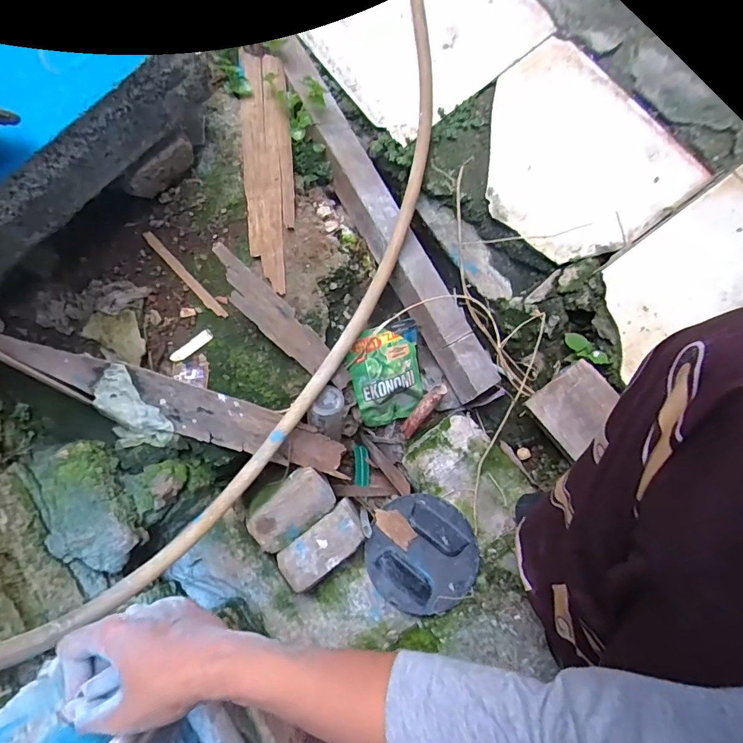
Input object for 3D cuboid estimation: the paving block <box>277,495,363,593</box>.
[{"bbox_3d":[-0.061,0.220,0.585,0.114,0.037,0.055,-38,81,-6],"label":"paving block"}]

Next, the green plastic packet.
[{"bbox_3d":[0.023,0.011,0.657,0.098,0.020,0.150,-17,118,-4],"label":"green plastic packet"}]

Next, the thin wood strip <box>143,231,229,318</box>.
[{"bbox_3d":[-0.245,-0.127,0.605,0.014,0.008,0.157,-43,82,-7],"label":"thin wood strip"}]

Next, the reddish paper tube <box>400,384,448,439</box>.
[{"bbox_3d":[0.075,0.059,0.679,0.023,0.026,0.102,39,125,7],"label":"reddish paper tube"}]

